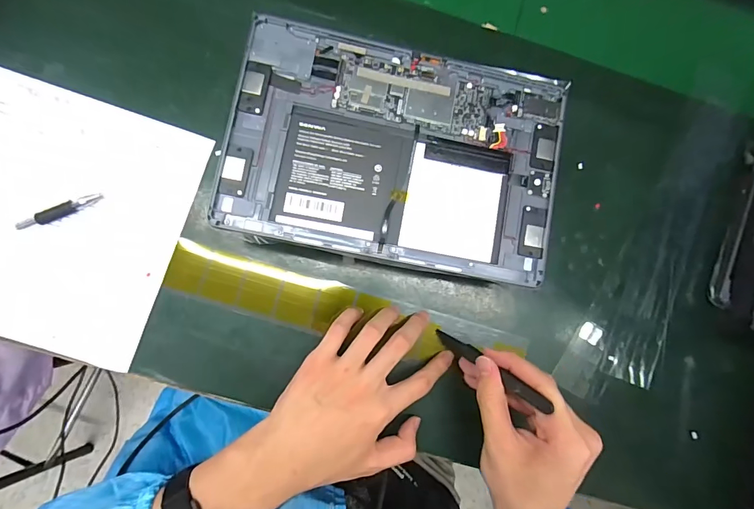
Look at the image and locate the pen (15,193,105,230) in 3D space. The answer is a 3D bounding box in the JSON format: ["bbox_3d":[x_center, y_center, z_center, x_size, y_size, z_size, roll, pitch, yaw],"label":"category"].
[{"bbox_3d":[-0.263,-0.037,0.320,0.064,0.014,0.010,-25,88,-7],"label":"pen"}]

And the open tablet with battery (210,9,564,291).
[{"bbox_3d":[0.016,-0.080,0.300,0.252,0.008,0.169,10,84,-5],"label":"open tablet with battery"}]

